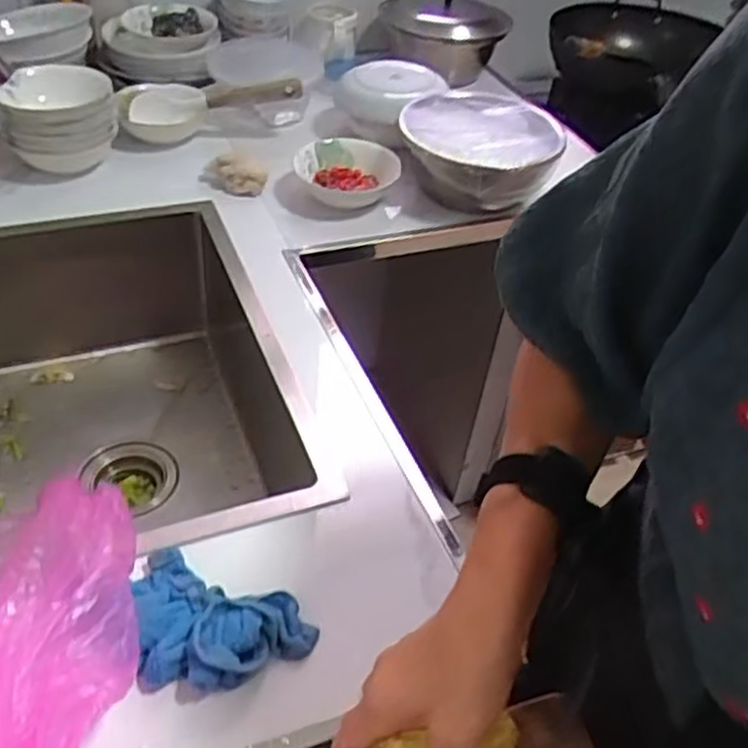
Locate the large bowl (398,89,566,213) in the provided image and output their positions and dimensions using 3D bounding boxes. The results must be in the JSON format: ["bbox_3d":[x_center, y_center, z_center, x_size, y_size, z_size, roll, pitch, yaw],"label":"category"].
[{"bbox_3d":[0.137,-0.296,0.989,0.201,0.090,0.206,4,43,-3],"label":"large bowl"}]

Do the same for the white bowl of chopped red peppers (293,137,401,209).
[{"bbox_3d":[-0.036,-0.260,0.966,0.131,0.042,0.119,3,43,-4],"label":"white bowl of chopped red peppers"}]

